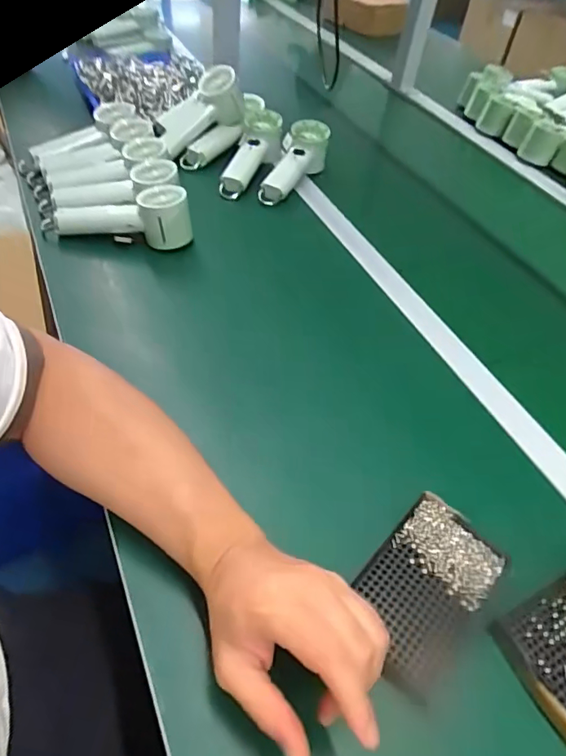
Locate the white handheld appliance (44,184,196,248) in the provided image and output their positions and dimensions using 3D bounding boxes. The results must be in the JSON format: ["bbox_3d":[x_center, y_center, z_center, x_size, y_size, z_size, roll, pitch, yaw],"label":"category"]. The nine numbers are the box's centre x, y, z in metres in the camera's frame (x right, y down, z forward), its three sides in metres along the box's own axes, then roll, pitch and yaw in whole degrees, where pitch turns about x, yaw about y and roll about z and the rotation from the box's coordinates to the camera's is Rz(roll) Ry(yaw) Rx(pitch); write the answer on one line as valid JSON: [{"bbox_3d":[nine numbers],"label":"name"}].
[{"bbox_3d":[-0.214,-0.211,0.659,0.192,0.060,0.058,6,48,-1],"label":"white handheld appliance"}]

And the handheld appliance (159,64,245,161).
[{"bbox_3d":[-0.129,-0.440,0.839,0.178,0.086,0.057,-6,33,44],"label":"handheld appliance"}]

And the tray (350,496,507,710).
[{"bbox_3d":[0.111,0.165,0.404,0.084,0.020,0.137,34,53,22],"label":"tray"}]

